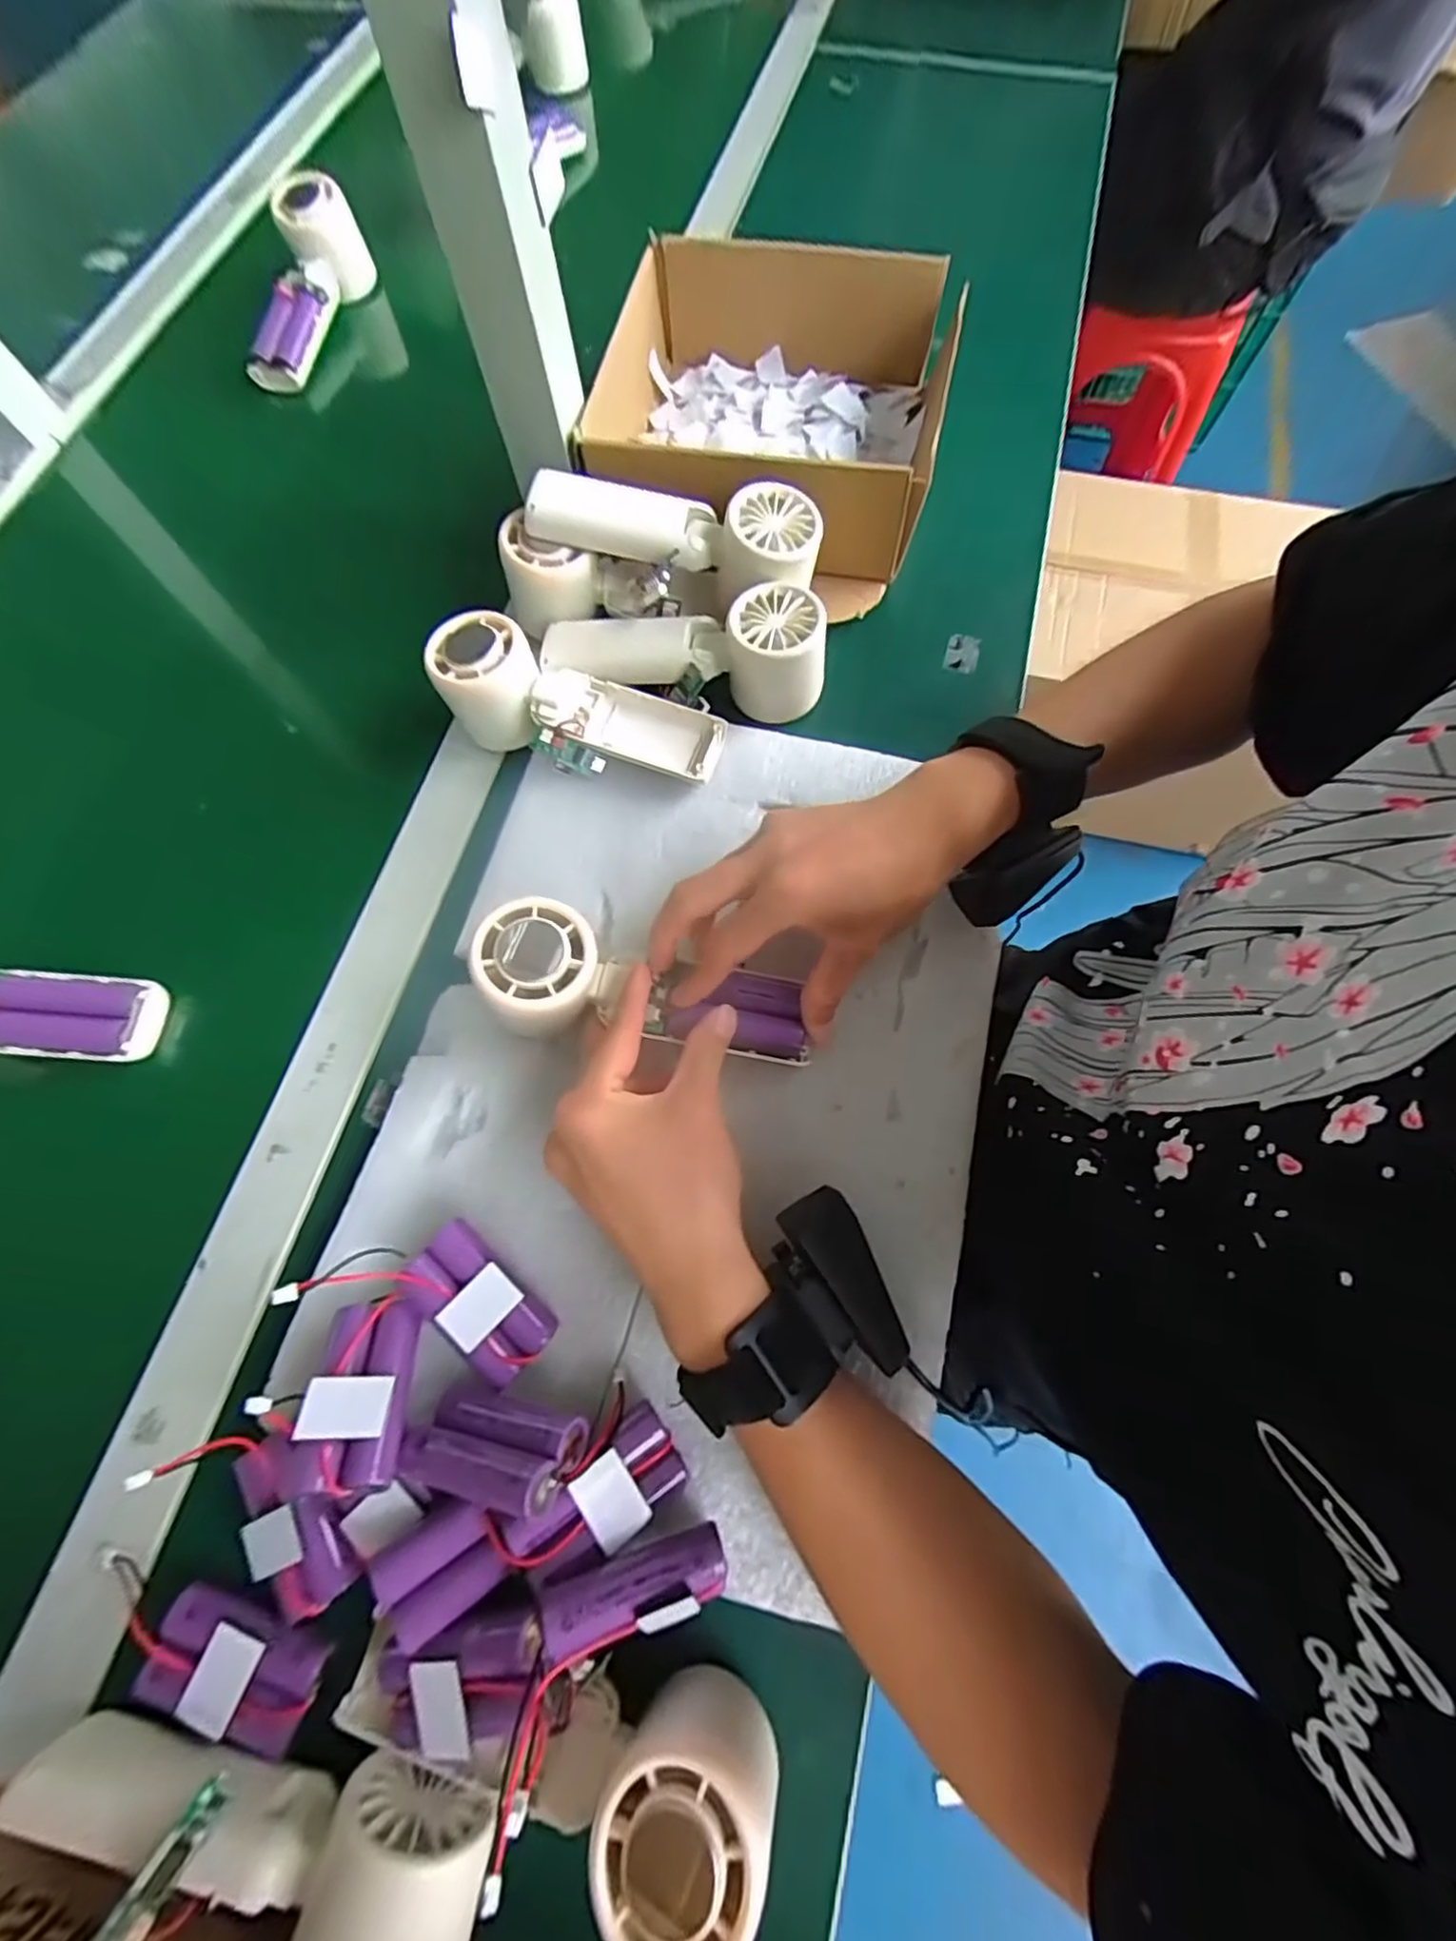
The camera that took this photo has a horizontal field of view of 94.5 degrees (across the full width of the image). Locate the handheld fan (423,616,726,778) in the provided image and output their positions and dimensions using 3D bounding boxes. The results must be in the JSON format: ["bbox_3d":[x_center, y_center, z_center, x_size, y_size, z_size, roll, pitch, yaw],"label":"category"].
[{"bbox_3d":[-0.085,-0.148,0.381,0.165,0.047,0.060,17,71,7],"label":"handheld fan"}]

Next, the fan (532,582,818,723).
[{"bbox_3d":[-0.027,-0.191,0.395,0.166,0.049,0.052,6,70,3],"label":"fan"}]

